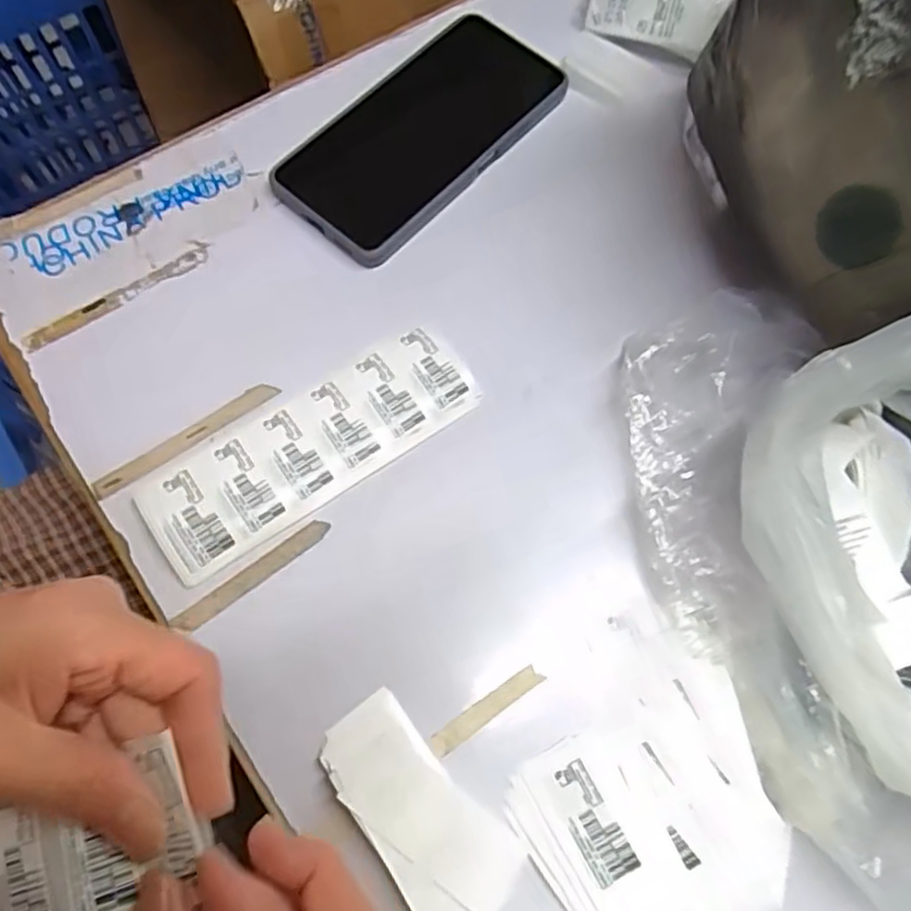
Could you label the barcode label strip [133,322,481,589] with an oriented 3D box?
[{"bbox_3d":[-0.064,-0.005,0.320,0.158,0.008,0.051,-32,83,-13],"label":"barcode label strip"}]

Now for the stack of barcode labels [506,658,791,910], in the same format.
[{"bbox_3d":[0.082,0.143,0.268,0.099,0.018,0.090,-30,74,-12],"label":"stack of barcode labels"}]

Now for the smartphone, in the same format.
[{"bbox_3d":[-0.018,-0.179,0.382,0.079,0.012,0.169,40,74,11],"label":"smartphone"}]

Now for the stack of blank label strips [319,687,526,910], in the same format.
[{"bbox_3d":[-0.013,0.137,0.269,0.043,0.014,0.090,-34,75,-13],"label":"stack of blank label strips"}]

